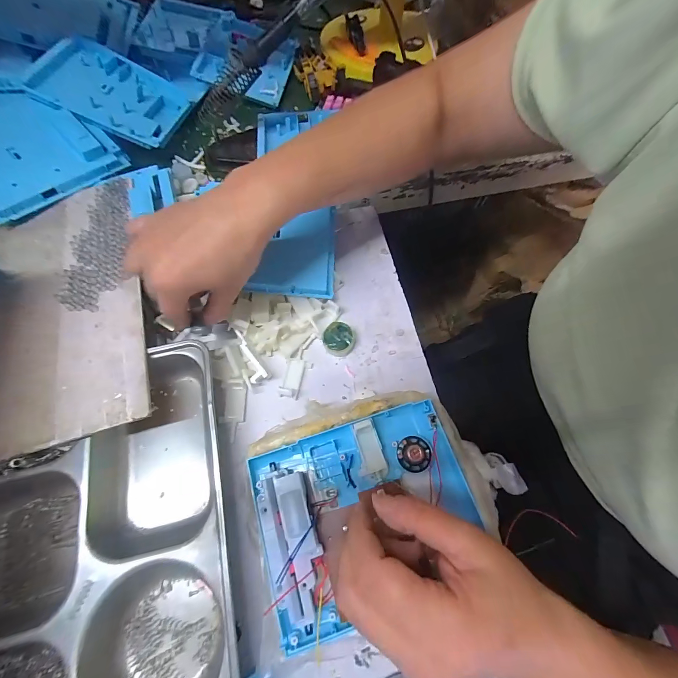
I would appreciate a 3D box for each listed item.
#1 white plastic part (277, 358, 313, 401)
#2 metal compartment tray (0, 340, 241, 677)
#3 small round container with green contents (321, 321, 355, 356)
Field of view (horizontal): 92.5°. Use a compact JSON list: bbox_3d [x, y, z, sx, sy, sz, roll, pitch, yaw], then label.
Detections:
[{"bbox_3d":[-0.045,0.039,0.330,0.025,0.010,0.040,13,67,5],"label":"white plastic part"},{"bbox_3d":[-0.207,0.159,0.259,0.231,0.037,0.273,-13,67,-6],"label":"metal compartment tray"},{"bbox_3d":[0.000,-0.001,0.341,0.032,0.015,0.032,2,67,1],"label":"small round container with green contents"}]

